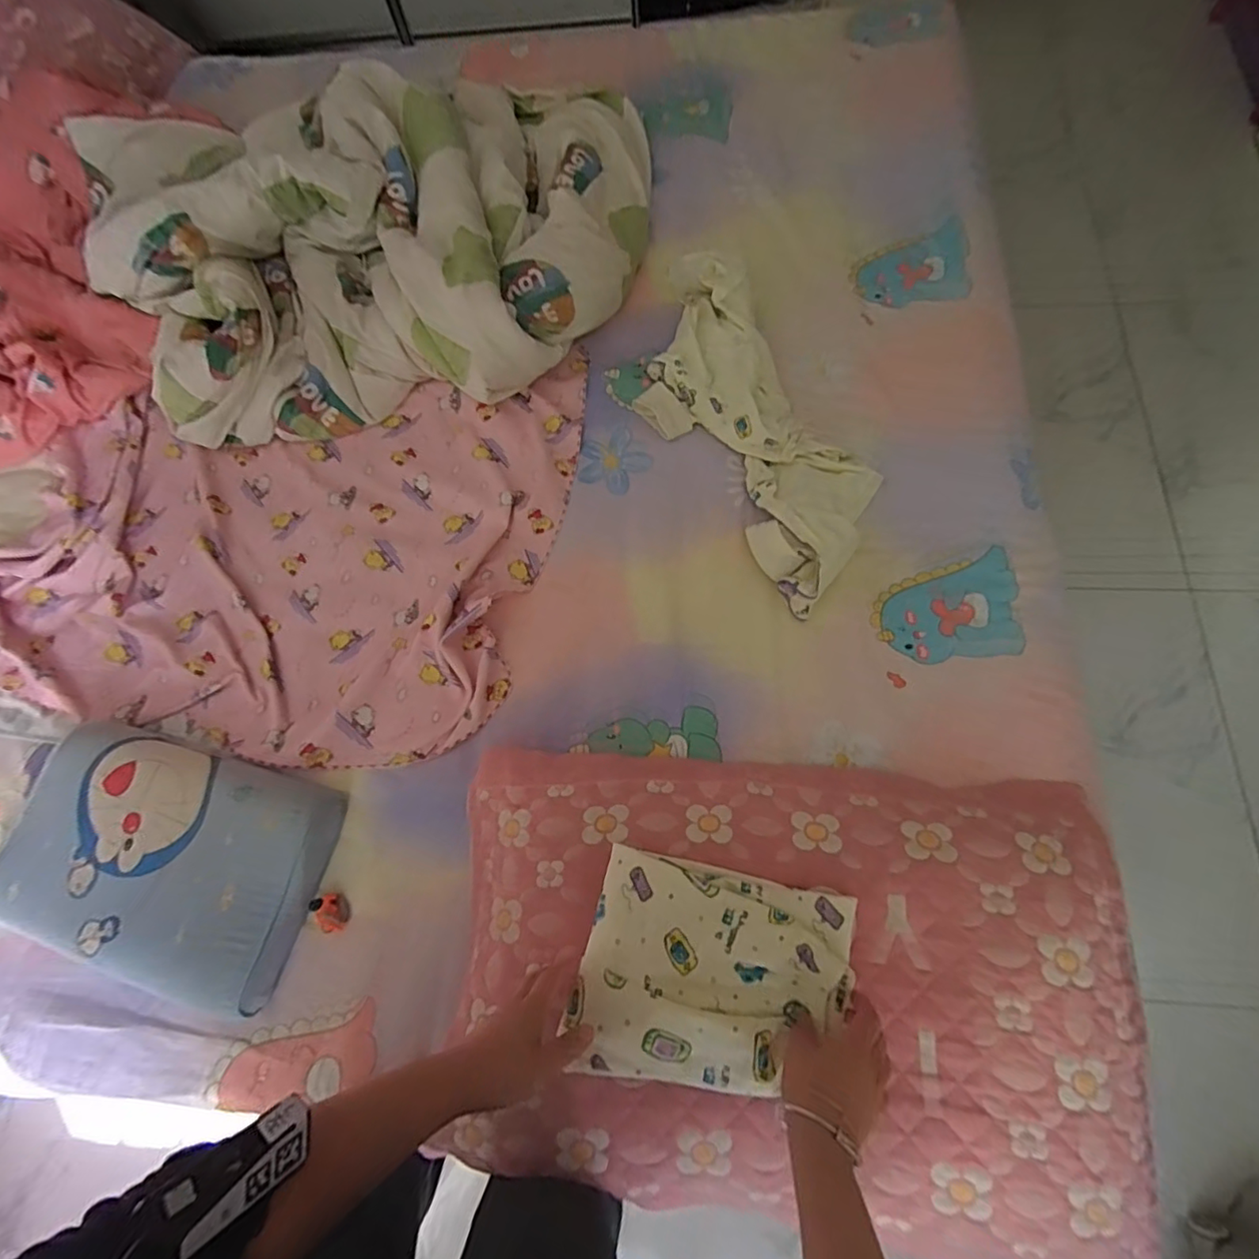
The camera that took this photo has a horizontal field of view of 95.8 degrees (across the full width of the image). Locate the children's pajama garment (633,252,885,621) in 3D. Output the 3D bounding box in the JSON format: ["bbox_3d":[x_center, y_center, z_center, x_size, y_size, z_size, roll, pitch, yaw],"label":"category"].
[{"bbox_3d":[0.170,-0.321,0.846,0.224,0.064,0.589,-31,75,-6],"label":"children's pajama garment"}]

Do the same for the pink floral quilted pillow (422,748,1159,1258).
[{"bbox_3d":[0.154,0.366,0.601,0.690,0.095,0.416,2,73,5],"label":"pink floral quilted pillow"}]

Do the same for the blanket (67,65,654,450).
[{"bbox_3d":[-0.401,-0.663,0.939,0.928,0.189,0.644,-12,72,1],"label":"blanket"}]

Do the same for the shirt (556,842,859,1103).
[{"bbox_3d":[0.083,0.331,0.554,0.257,0.044,0.188,9,59,5],"label":"shirt"}]

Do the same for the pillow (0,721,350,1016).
[{"bbox_3d":[-0.595,0.287,0.726,0.400,0.059,0.271,16,75,9],"label":"pillow"}]

